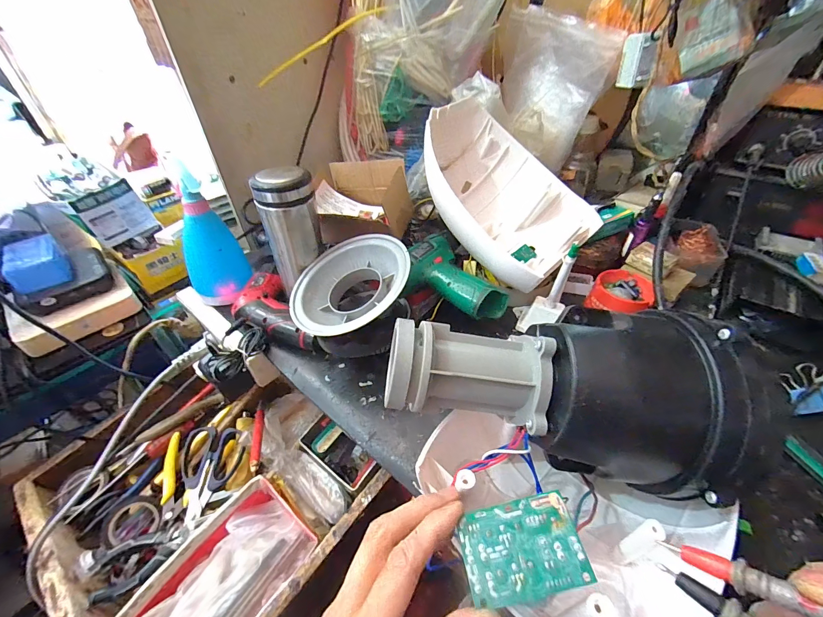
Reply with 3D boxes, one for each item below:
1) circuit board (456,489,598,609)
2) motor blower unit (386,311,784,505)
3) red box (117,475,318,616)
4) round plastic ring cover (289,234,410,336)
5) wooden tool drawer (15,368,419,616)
[{"bbox_3d":[0.066,0.143,0.213,0.068,0.016,0.048,-7,43,-6],"label":"circuit board"},{"bbox_3d":[0.111,0.060,0.260,0.248,0.093,0.101,6,43,7],"label":"motor blower unit"},{"bbox_3d":[-0.215,0.303,0.379,0.125,0.042,0.208,30,51,29],"label":"red box"},{"bbox_3d":[-0.072,-0.030,0.435,0.149,0.034,0.122,-24,57,5],"label":"round plastic ring cover"},{"bbox_3d":[-0.261,0.243,0.453,0.393,0.103,0.326,29,50,28],"label":"wooden tool drawer"}]

